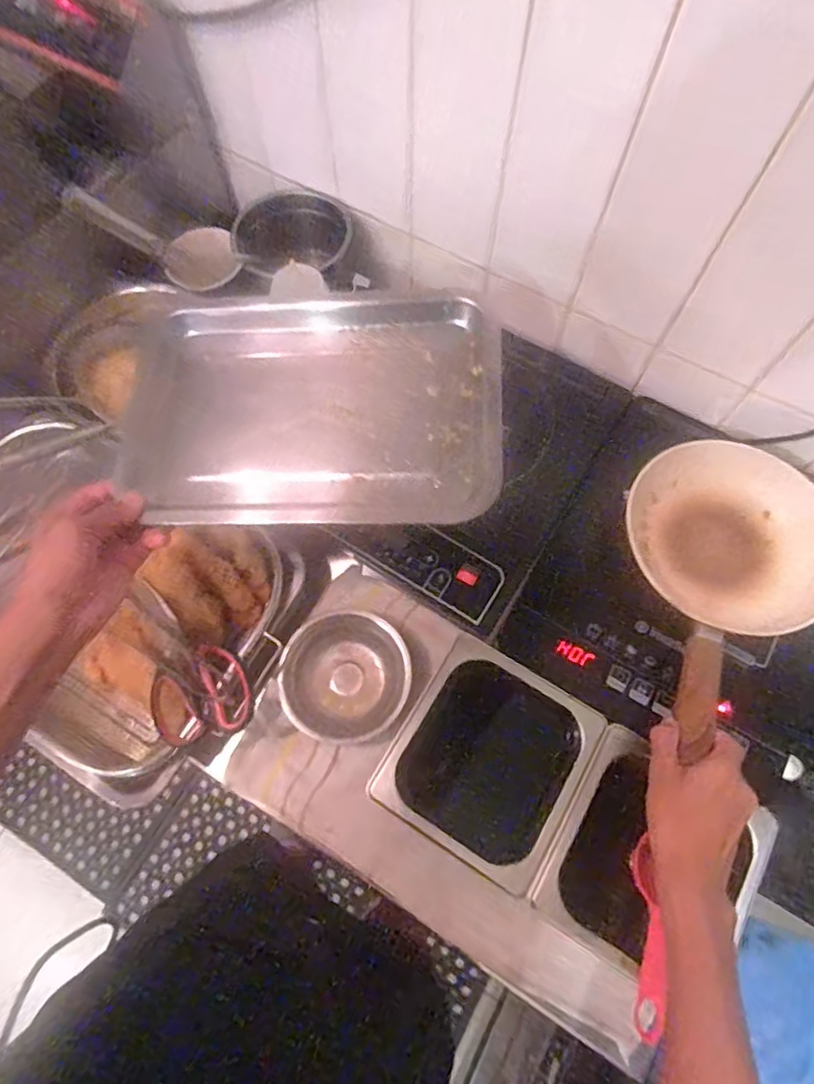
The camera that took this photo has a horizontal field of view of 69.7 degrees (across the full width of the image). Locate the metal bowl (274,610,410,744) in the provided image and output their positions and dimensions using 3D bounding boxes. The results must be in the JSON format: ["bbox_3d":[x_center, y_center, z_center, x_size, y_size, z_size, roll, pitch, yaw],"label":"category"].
[{"bbox_3d":[-0.063,0.140,0.600,0.125,0.059,0.126,0,69,1],"label":"metal bowl"}]

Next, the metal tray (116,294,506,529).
[{"bbox_3d":[-0.085,-0.126,0.503,0.312,0.050,0.230,0,69,1],"label":"metal tray"}]

